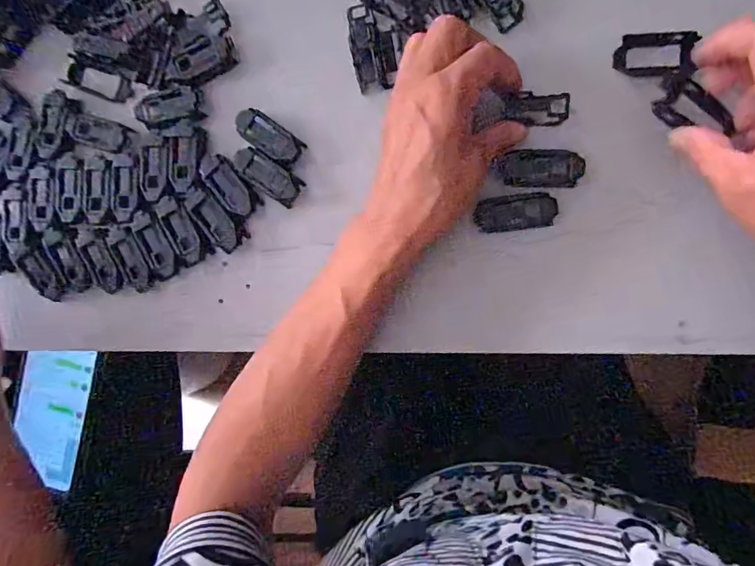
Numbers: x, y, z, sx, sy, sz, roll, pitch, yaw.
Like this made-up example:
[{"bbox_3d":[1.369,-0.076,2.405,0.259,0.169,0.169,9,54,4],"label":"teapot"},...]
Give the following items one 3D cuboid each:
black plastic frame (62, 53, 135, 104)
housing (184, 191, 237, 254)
[{"bbox_3d":[-0.202,-0.149,0.335,0.052,0.007,0.025,22,95,6],"label":"black plastic frame"},{"bbox_3d":[-0.115,-0.044,0.323,0.021,0.007,0.045,-36,87,8],"label":"housing"}]

